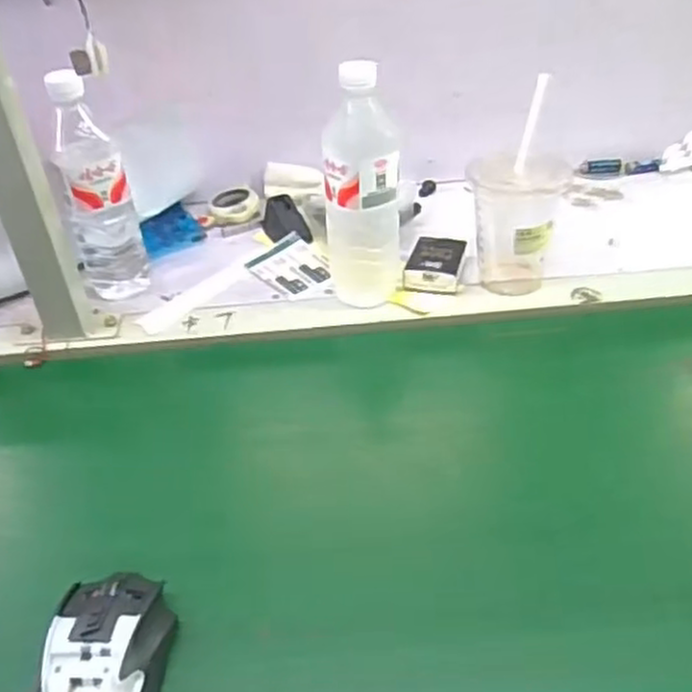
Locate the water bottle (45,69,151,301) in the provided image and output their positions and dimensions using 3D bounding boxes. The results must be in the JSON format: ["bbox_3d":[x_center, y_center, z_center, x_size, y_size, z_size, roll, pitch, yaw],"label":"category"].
[{"bbox_3d":[-0.246,-0.148,0.729,0.068,0.219,0.057,-16,40,-13],"label":"water bottle"}]

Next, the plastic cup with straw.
[{"bbox_3d":[0.169,-0.145,0.706,0.083,0.185,0.079,-2,38,2],"label":"plastic cup with straw"}]

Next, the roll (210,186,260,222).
[{"bbox_3d":[-0.135,-0.169,0.900,0.055,0.019,0.062,-16,40,-15],"label":"roll"}]

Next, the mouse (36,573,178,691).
[{"bbox_3d":[-0.143,0.188,0.445,0.069,0.030,0.113,-4,38,-1],"label":"mouse"}]

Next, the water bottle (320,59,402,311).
[{"bbox_3d":[0.015,-0.144,0.695,0.068,0.224,0.060,-2,38,2],"label":"water bottle"}]

